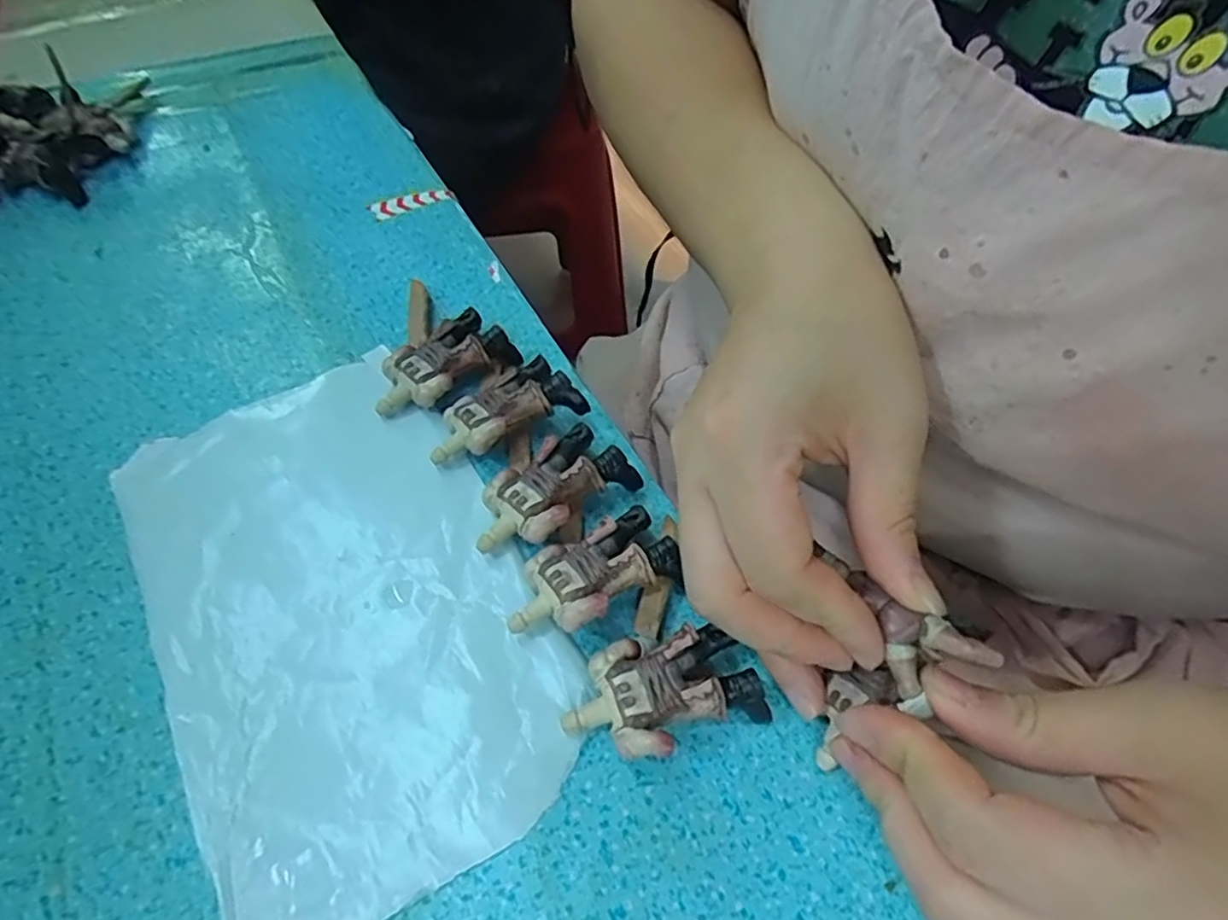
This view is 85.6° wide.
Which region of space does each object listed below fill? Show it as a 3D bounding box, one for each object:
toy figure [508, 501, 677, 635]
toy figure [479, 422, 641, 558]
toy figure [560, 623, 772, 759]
[{"bbox_3d":[-0.008,0.040,0.224,0.057,0.021,0.031,-22,58,-16],"label":"toy figure"},{"bbox_3d":[-0.024,0.013,0.244,0.059,0.021,0.032,-32,62,-22],"label":"toy figure"},{"bbox_3d":[0.014,0.072,0.205,0.057,0.018,0.035,-15,57,-12],"label":"toy figure"}]

